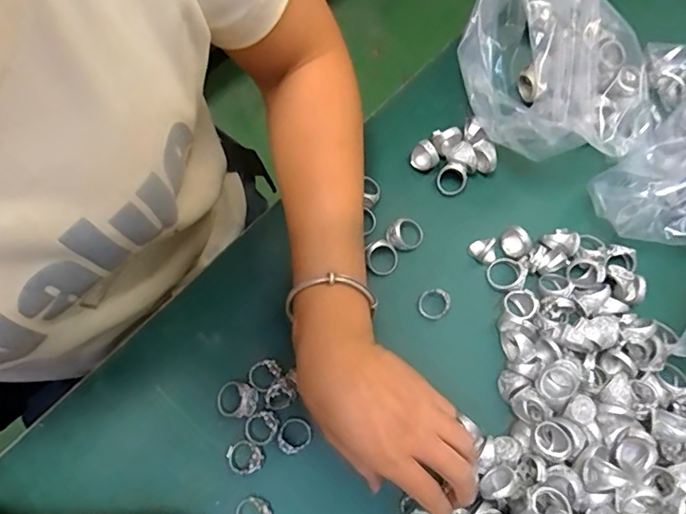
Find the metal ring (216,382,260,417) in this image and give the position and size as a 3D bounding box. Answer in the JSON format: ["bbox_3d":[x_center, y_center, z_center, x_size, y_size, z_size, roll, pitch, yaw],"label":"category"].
[{"bbox_3d":[-0.077,0.103,0.363,0.031,0.014,0.024,3,74,0],"label":"metal ring"}]

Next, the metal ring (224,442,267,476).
[{"bbox_3d":[-0.069,0.141,0.352,0.025,0.011,0.022,-22,75,-7],"label":"metal ring"}]

